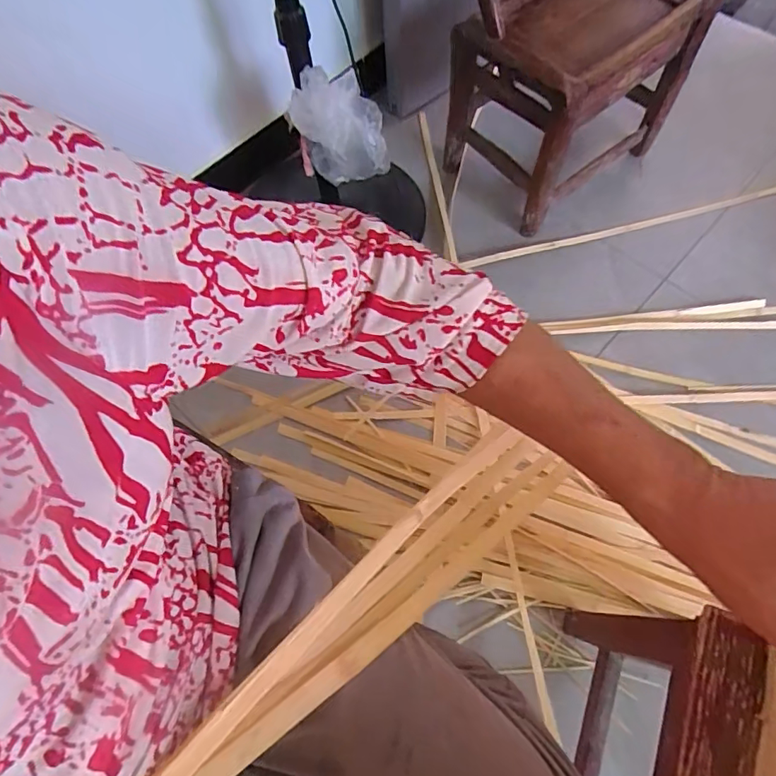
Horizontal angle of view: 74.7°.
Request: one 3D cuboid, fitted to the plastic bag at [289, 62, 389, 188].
[{"bbox_3d":[-0.080,-0.432,0.853,0.141,0.141,0.109,-20,64,-4],"label":"plastic bag"}]

